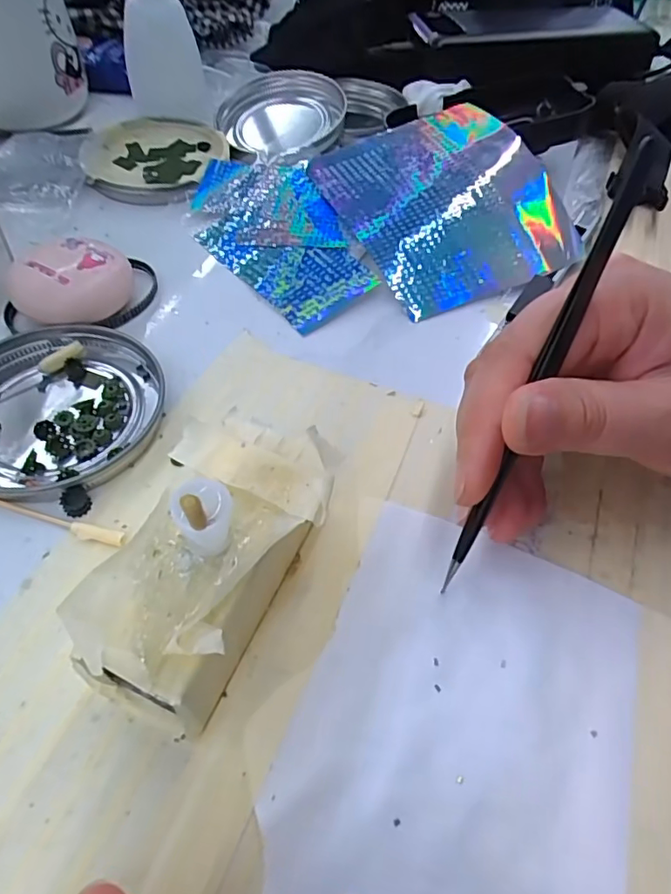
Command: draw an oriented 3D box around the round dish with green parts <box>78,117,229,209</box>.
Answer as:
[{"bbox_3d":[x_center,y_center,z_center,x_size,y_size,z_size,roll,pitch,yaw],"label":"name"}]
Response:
[{"bbox_3d":[-0.102,-0.163,0.322,0.077,0.011,0.079,-2,52,-4],"label":"round dish with green parts"}]

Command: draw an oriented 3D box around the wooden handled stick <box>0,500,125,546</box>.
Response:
[{"bbox_3d":[-0.095,0.023,0.184,0.056,0.004,0.006,13,53,8],"label":"wooden handled stick"}]

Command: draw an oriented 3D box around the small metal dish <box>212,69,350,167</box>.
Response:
[{"bbox_3d":[-0.034,-0.198,0.336,0.074,0.013,0.090,5,52,2],"label":"small metal dish"}]

